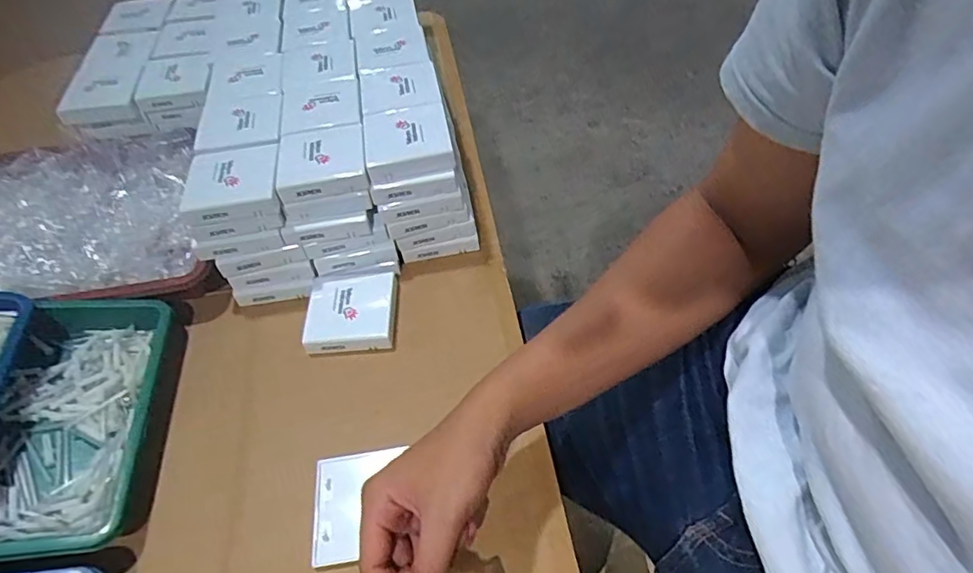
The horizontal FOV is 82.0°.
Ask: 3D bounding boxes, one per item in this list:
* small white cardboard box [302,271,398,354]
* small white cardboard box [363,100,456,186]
[{"bbox_3d":[-0.137,0.024,0.574,0.085,0.026,0.086,-4,51,1],"label":"small white cardboard box"},{"bbox_3d":[-0.079,-0.146,0.562,0.083,0.022,0.084,-11,51,-4],"label":"small white cardboard box"}]

